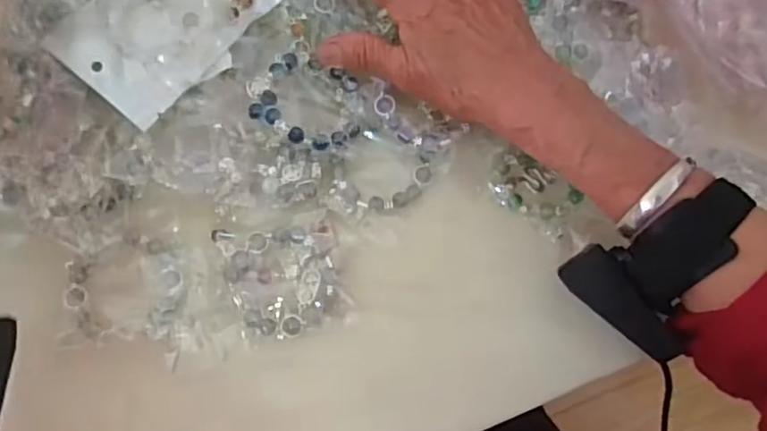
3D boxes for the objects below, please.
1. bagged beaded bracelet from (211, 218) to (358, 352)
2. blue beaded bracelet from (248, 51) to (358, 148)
[{"bbox_3d":[-0.055,0.034,0.345,0.064,0.015,0.065,-14,72,-6],"label":"bagged beaded bracelet"},{"bbox_3d":[-0.043,-0.068,0.361,0.066,0.007,0.058,28,61,-13],"label":"blue beaded bracelet"}]

